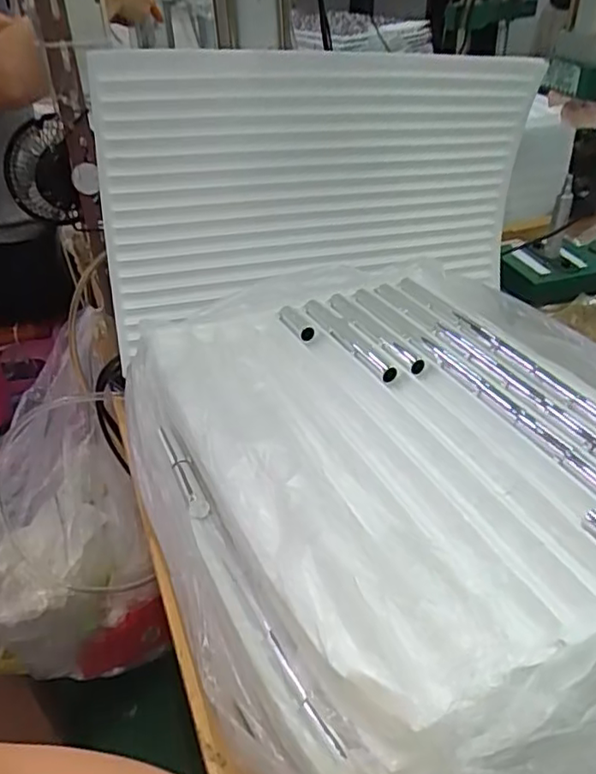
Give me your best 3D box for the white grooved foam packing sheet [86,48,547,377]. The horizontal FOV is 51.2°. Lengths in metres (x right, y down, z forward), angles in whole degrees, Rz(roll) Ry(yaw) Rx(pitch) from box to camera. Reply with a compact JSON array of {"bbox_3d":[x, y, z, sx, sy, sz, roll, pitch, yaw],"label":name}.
[{"bbox_3d":[0.041,-0.214,0.697,0.503,0.288,0.044,-10,38,-19],"label":"white grooved foam packing sheet"}]

